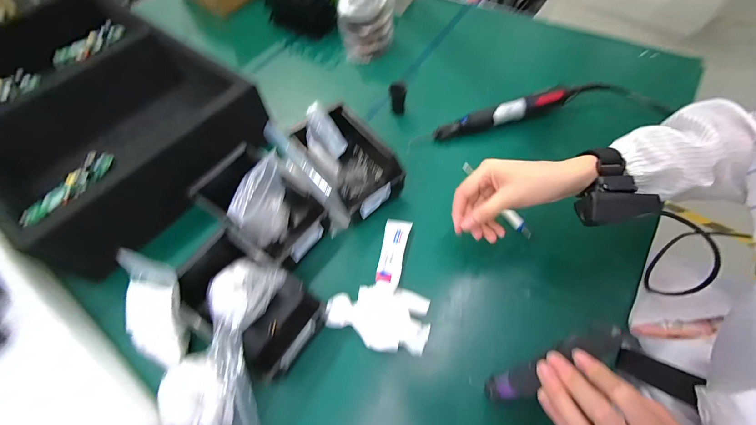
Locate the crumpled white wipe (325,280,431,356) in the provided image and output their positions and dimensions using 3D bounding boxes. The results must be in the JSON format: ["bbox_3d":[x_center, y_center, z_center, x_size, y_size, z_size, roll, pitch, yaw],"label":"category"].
[{"bbox_3d":[0.002,0.128,0.406,0.124,0.031,0.079,15,62,12],"label":"crumpled white wipe"}]

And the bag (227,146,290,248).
[{"bbox_3d":[-0.151,-0.013,0.444,0.043,0.097,0.103,25,65,17],"label":"bag"}]

